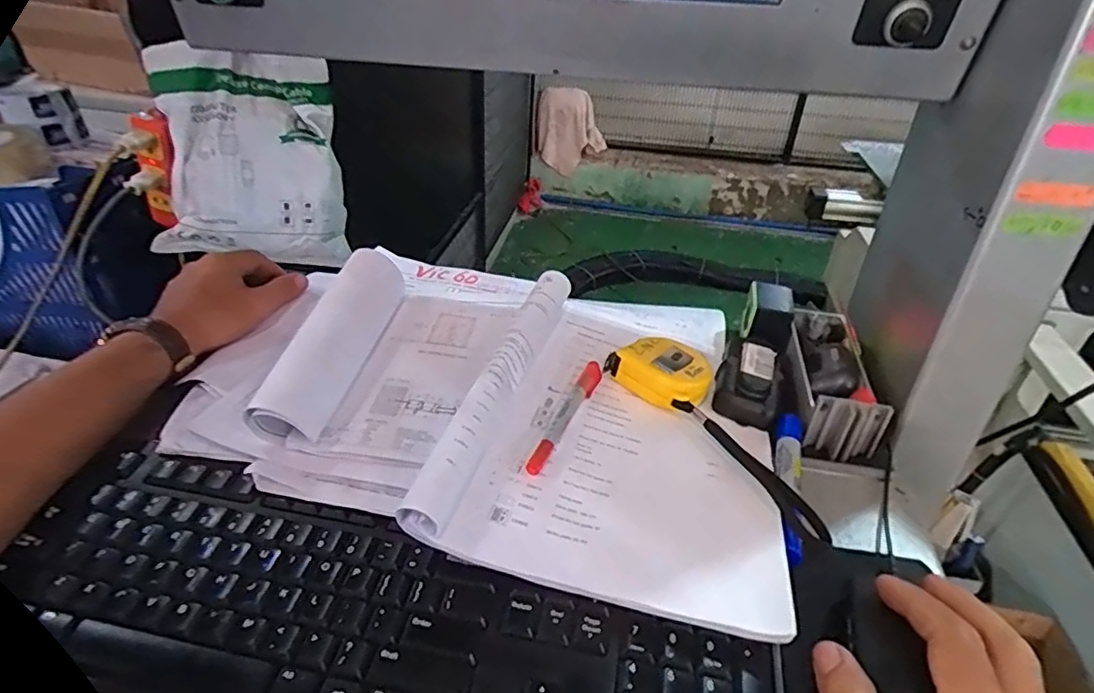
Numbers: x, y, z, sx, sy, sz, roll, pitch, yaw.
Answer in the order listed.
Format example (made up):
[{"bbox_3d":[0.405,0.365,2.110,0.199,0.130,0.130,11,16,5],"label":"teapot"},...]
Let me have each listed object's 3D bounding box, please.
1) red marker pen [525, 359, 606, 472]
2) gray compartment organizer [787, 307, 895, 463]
[{"bbox_3d":[0.016,0.046,0.423,0.014,0.011,0.130,15,37,18],"label":"red marker pen"},{"bbox_3d":[0.228,0.021,0.486,0.057,0.043,0.153,8,35,8],"label":"gray compartment organizer"}]

